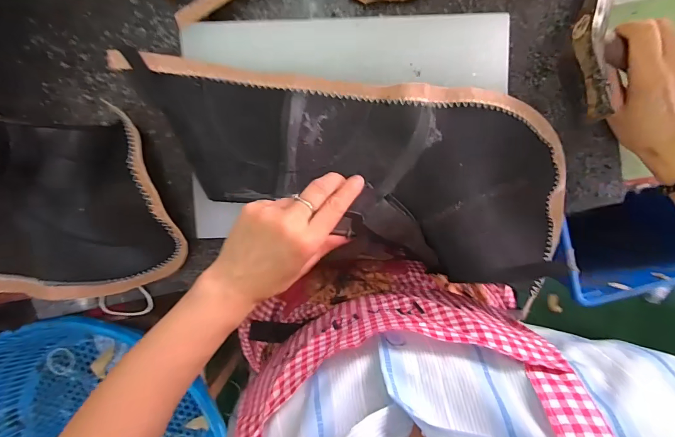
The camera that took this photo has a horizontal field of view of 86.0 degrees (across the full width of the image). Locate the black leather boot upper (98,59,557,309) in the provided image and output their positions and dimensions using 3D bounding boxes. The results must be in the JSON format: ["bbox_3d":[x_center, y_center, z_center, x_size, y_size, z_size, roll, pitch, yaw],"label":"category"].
[{"bbox_3d":[0.013,-0.057,0.328,0.413,0.056,0.158,16,97,0],"label":"black leather boot upper"}]

